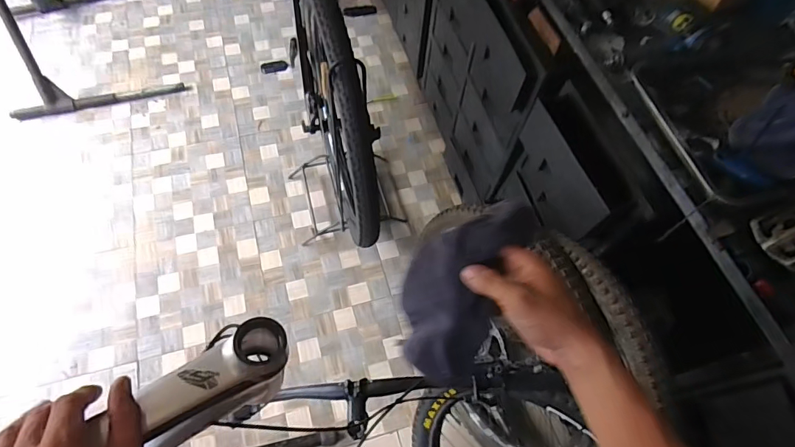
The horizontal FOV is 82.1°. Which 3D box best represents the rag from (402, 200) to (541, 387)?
[{"bbox_3d":[0.066,0.063,0.501,0.107,0.126,0.182,24,63,9],"label":"rag"}]

